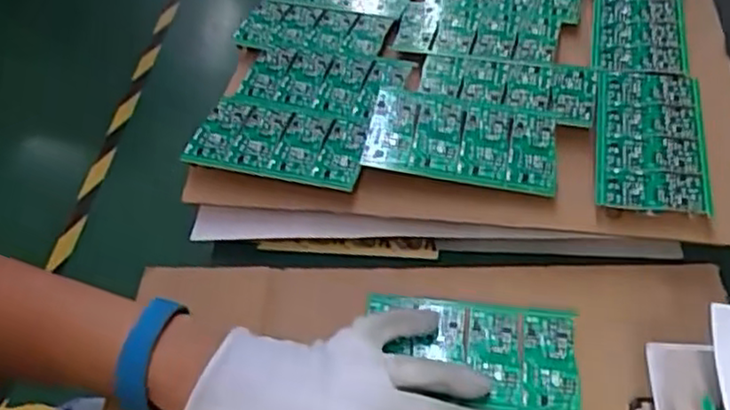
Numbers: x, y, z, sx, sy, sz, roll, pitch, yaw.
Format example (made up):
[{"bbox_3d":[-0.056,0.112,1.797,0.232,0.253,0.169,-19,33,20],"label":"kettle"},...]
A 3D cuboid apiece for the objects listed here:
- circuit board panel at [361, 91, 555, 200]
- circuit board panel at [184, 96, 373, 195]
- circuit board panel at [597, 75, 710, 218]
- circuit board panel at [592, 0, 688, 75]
[{"bbox_3d":[0.069,-0.048,0.495,0.135,0.012,0.071,12,50,15],"label":"circuit board panel"},{"bbox_3d":[-0.064,-0.050,0.520,0.134,0.007,0.073,9,52,15],"label":"circuit board panel"},{"bbox_3d":[0.204,-0.051,0.490,0.073,0.004,0.135,7,50,11],"label":"circuit board panel"},{"bbox_3d":[0.250,-0.203,0.622,0.072,0.011,0.271,10,50,13],"label":"circuit board panel"}]

